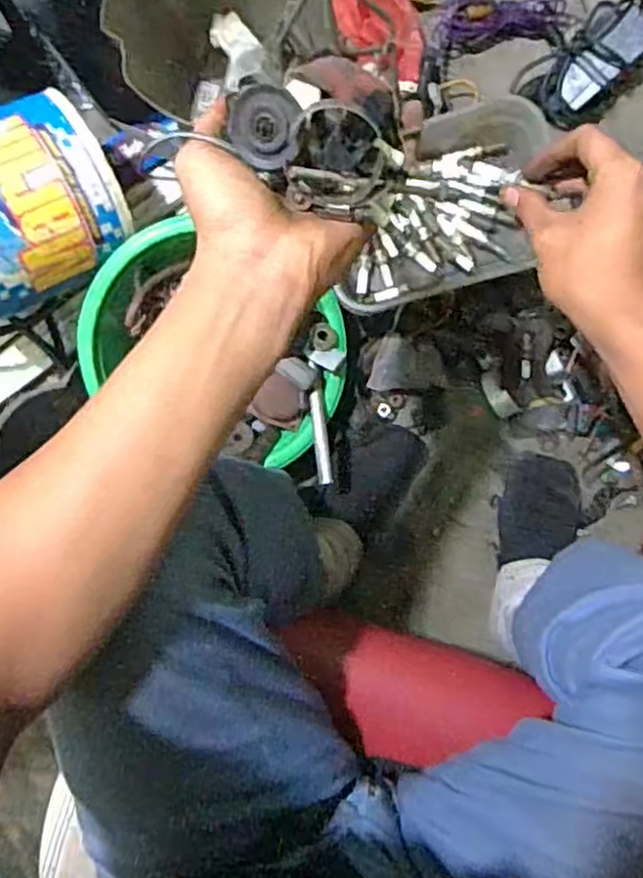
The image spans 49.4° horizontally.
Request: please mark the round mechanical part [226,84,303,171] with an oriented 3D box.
[{"bbox_3d":[-0.029,-0.156,0.350,0.035,0.012,0.038,0,91,3],"label":"round mechanical part"}]

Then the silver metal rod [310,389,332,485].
[{"bbox_3d":[-0.001,-0.001,0.745,0.015,0.011,0.099,-6,90,3],"label":"silver metal rod"}]

